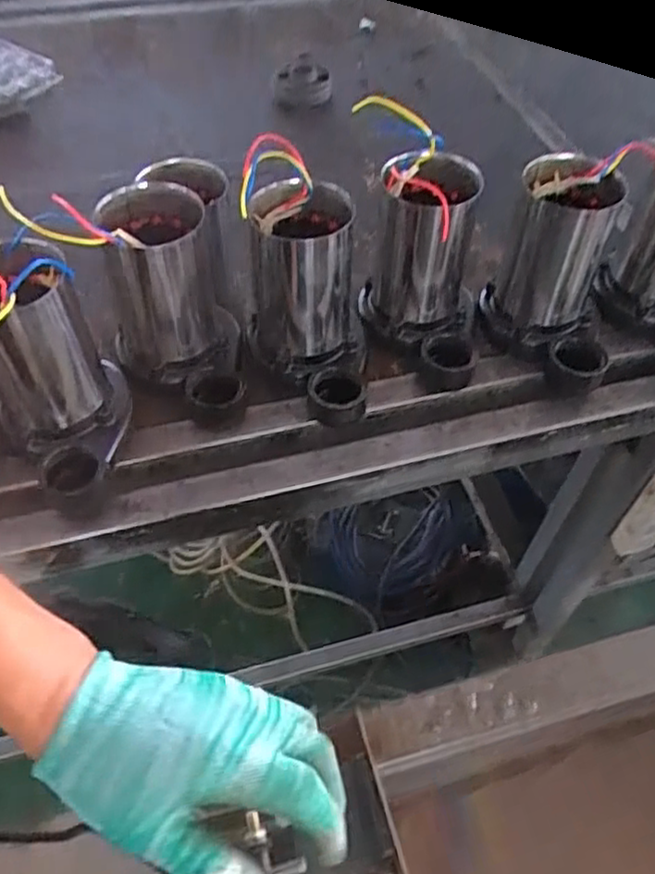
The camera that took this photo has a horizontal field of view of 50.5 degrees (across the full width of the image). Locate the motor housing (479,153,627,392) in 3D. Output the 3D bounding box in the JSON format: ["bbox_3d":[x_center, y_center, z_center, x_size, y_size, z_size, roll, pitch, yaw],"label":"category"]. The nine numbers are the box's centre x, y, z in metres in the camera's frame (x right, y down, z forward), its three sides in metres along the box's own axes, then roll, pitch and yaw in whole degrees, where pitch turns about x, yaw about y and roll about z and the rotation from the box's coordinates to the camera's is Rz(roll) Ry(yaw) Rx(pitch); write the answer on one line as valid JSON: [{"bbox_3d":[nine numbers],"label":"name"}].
[{"bbox_3d":[0.219,-0.152,0.672,0.109,0.158,0.158,5,52,2],"label":"motor housing"}]

